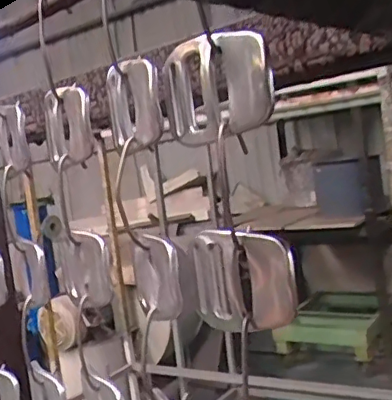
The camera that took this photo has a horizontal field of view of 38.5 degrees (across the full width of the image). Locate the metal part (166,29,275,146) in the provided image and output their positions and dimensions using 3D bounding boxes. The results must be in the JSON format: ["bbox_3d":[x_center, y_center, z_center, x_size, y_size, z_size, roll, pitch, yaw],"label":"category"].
[{"bbox_3d":[0.006,-0.031,0.154,0.033,0.028,0.004,-3,5,40],"label":"metal part"}]

